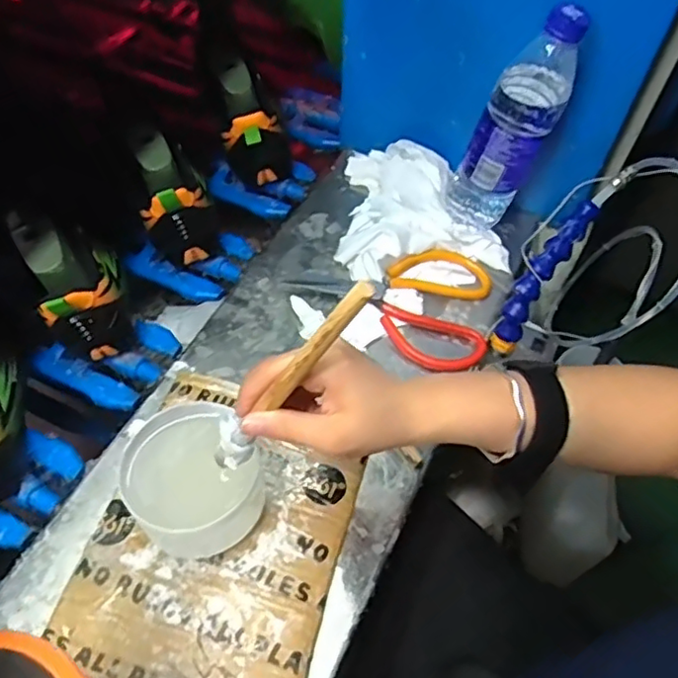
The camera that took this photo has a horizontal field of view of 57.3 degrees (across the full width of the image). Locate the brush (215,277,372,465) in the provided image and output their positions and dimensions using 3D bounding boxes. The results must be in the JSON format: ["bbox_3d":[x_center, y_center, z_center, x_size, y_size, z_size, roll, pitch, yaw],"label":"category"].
[{"bbox_3d":[-0.031,0.025,0.346,0.021,0.185,0.022,16,49,-25],"label":"brush"}]

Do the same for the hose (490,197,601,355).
[{"bbox_3d":[0.177,-0.052,0.549,0.023,0.151,0.032,40,24,27],"label":"hose"}]

